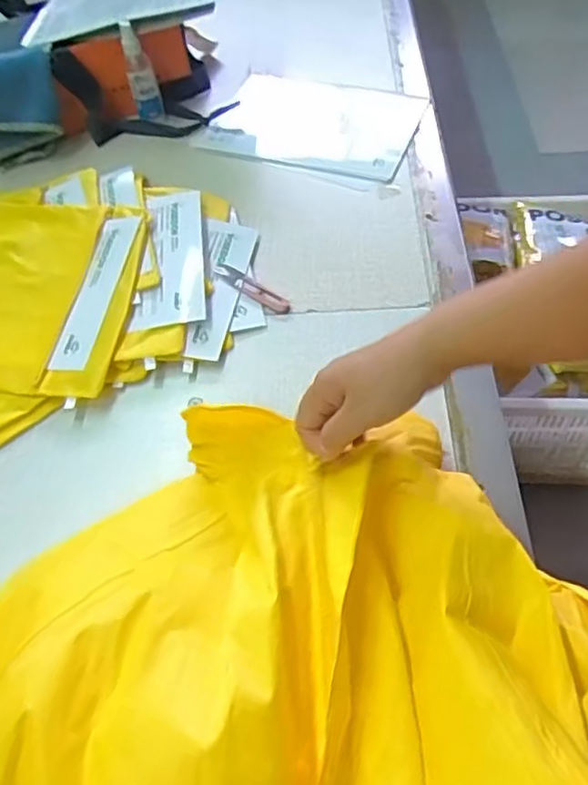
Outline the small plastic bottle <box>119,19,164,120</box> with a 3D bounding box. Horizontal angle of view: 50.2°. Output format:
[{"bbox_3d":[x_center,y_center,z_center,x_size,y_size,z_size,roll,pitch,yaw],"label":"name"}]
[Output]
[{"bbox_3d":[-0.212,-0.442,0.870,0.037,0.132,0.025,-12,54,-4],"label":"small plastic bottle"}]

